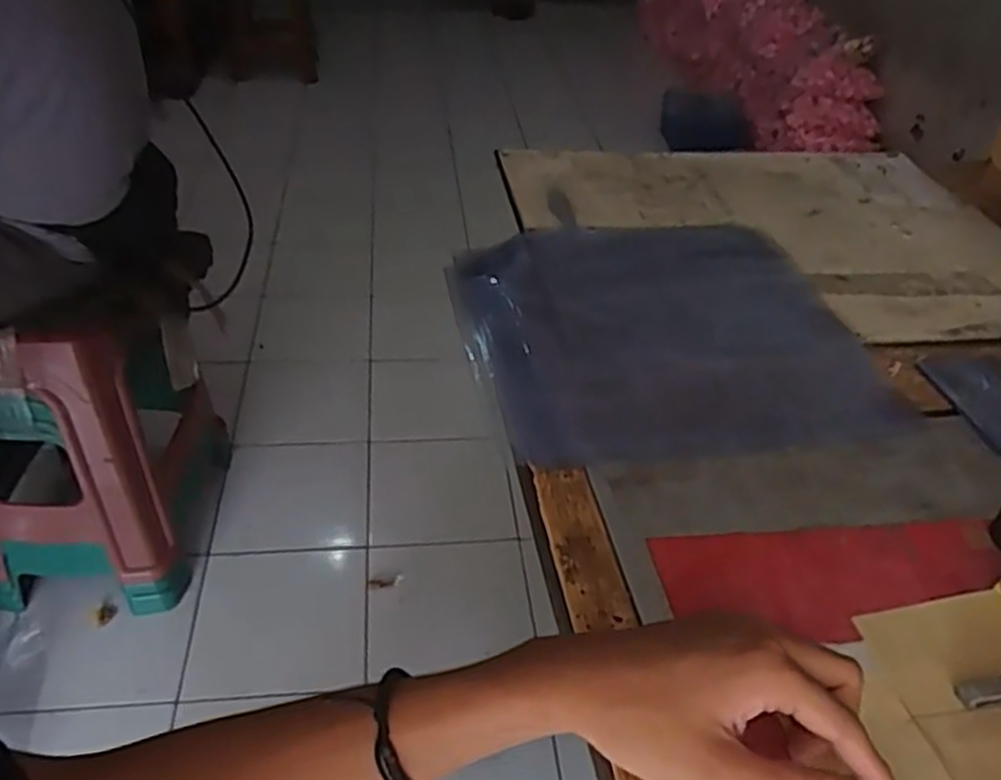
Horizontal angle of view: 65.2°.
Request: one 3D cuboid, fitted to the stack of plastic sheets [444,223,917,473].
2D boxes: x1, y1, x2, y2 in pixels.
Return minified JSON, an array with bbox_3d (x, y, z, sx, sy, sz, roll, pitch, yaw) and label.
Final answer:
[{"bbox_3d":[0.118,-0.054,0.600,0.287,0.020,0.281,-7,40,-10],"label":"stack of plastic sheets"}]

